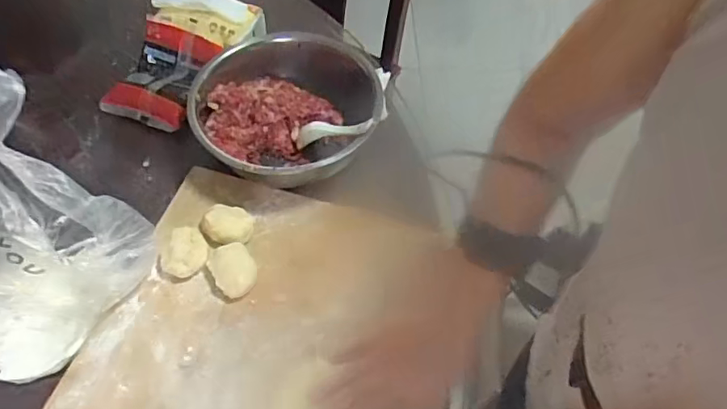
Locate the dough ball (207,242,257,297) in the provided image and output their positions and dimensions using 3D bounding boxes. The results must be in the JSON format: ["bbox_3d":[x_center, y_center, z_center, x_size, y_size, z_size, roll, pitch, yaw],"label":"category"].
[{"bbox_3d":[-0.135,0.069,0.569,0.043,0.033,0.053,-25,62,-19],"label":"dough ball"}]

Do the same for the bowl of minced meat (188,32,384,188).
[{"bbox_3d":[-0.090,-0.112,0.677,0.218,0.094,0.232,2,56,-3],"label":"bowl of minced meat"}]

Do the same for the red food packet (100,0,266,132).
[{"bbox_3d":[-0.243,-0.207,0.729,0.144,0.072,0.206,21,57,9],"label":"red food packet"}]

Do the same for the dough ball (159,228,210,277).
[{"bbox_3d":[-0.190,0.050,0.573,0.048,0.039,0.044,2,56,-3],"label":"dough ball"}]

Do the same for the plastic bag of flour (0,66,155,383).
[{"bbox_3d":[-0.355,0.012,0.539,0.193,0.165,0.253,-36,66,-24],"label":"plastic bag of flour"}]

